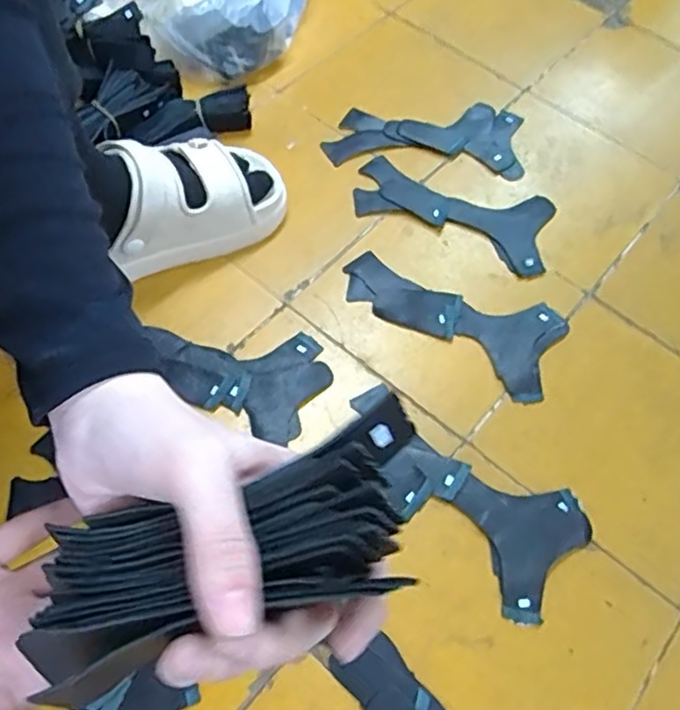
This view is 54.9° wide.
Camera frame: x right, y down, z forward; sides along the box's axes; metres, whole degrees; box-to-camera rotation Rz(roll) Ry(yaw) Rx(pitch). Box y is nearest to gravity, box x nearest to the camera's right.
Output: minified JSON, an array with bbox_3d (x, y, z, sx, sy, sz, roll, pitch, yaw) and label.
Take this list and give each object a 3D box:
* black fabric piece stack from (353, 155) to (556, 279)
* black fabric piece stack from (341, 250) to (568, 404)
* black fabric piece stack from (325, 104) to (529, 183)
[{"bbox_3d":[0.112,-0.144,0.660,0.195,0.009,0.090,19,62,7],"label":"black fabric piece stack"},{"bbox_3d":[0.098,-0.035,0.599,0.200,0.008,0.093,24,63,9],"label":"black fabric piece stack"},{"bbox_3d":[0.090,-0.233,0.702,0.208,0.011,0.091,1,62,-3],"label":"black fabric piece stack"}]

